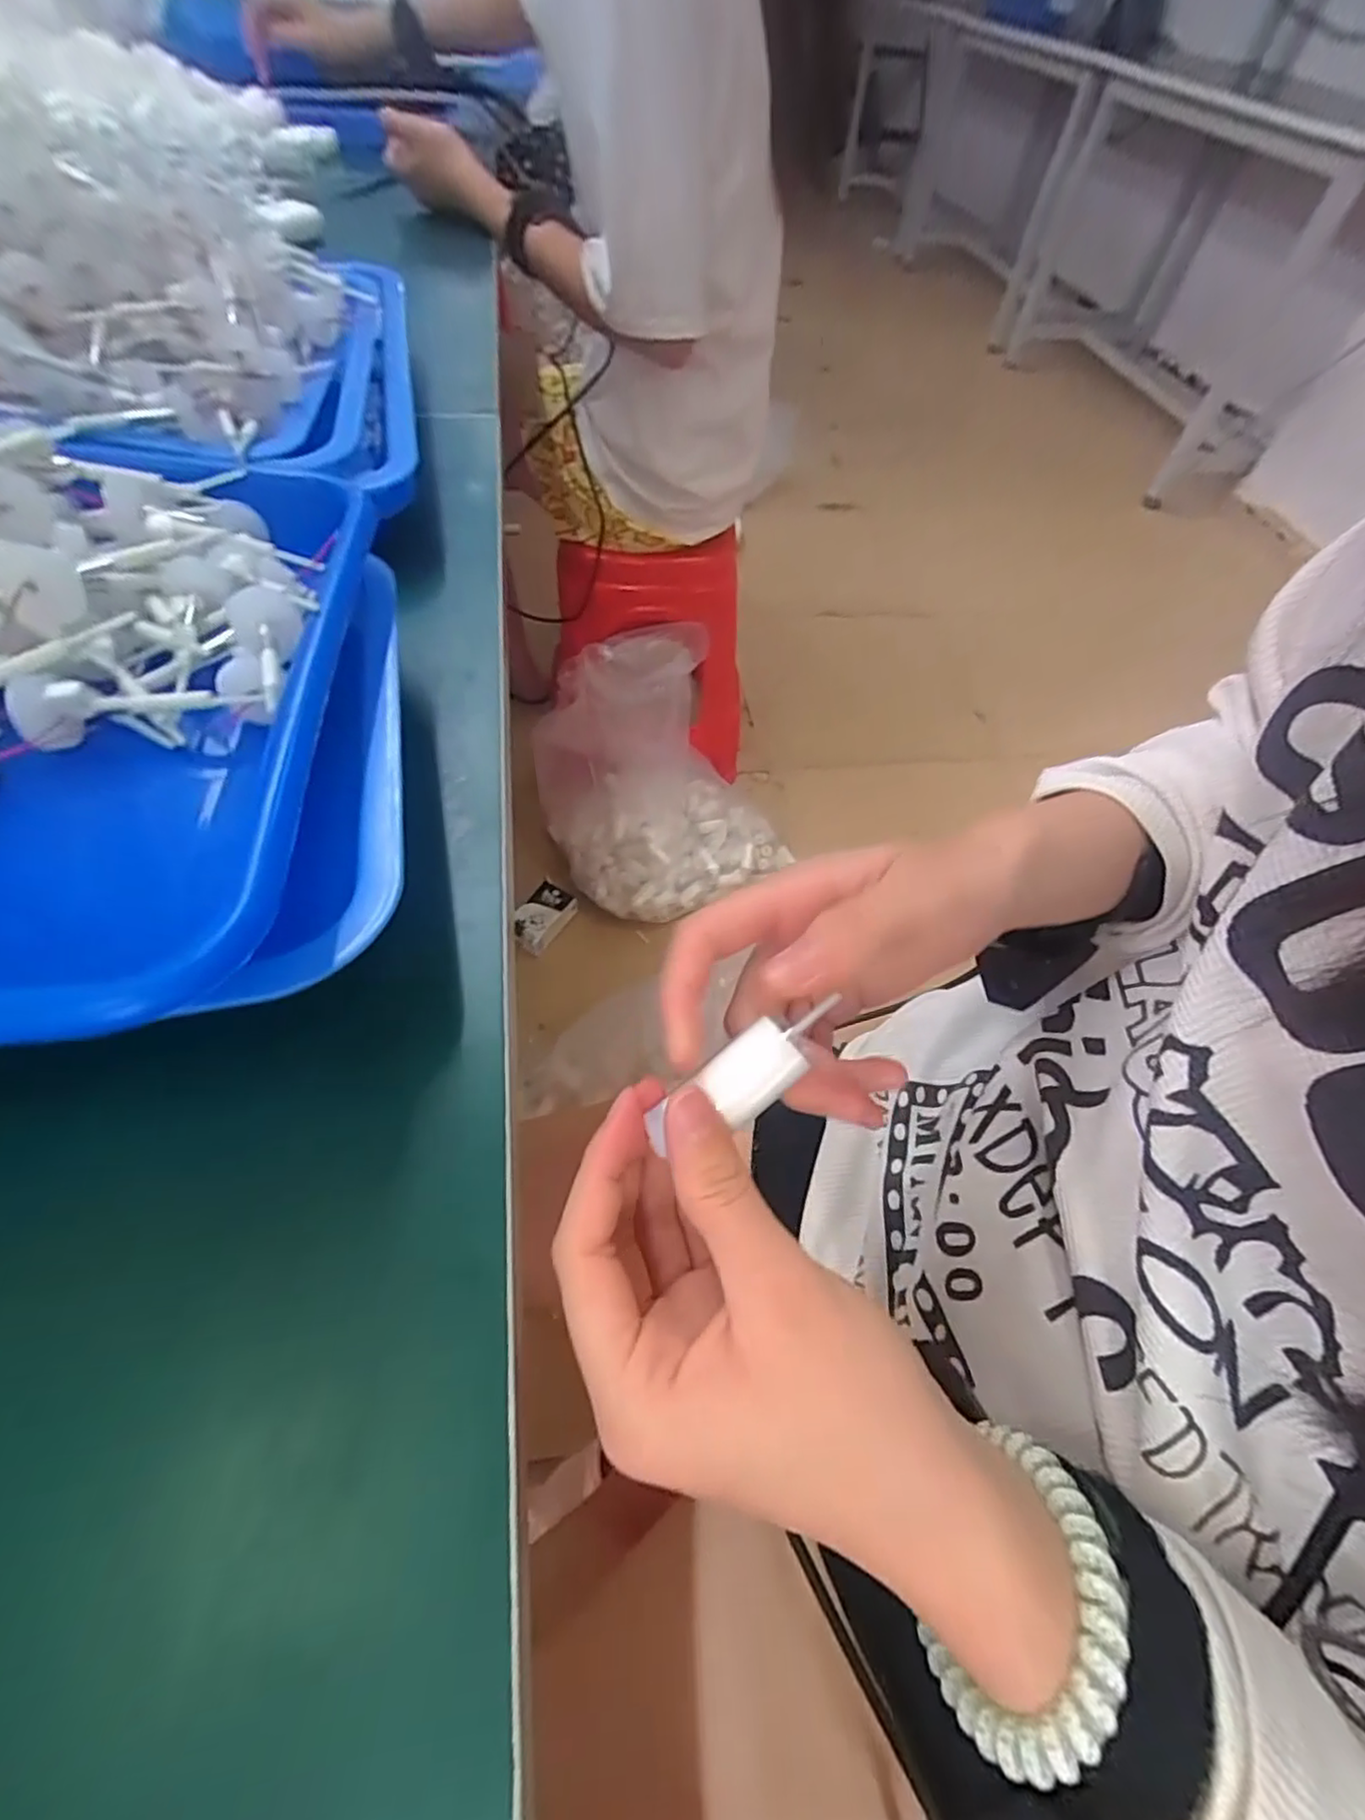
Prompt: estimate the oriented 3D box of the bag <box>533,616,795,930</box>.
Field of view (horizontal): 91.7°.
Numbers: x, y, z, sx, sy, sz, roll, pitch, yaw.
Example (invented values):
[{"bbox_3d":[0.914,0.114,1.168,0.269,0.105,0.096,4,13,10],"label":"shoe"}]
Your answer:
[{"bbox_3d":[-0.005,-0.202,0.993,0.391,0.350,0.276,-6,58,-8],"label":"bag"}]

